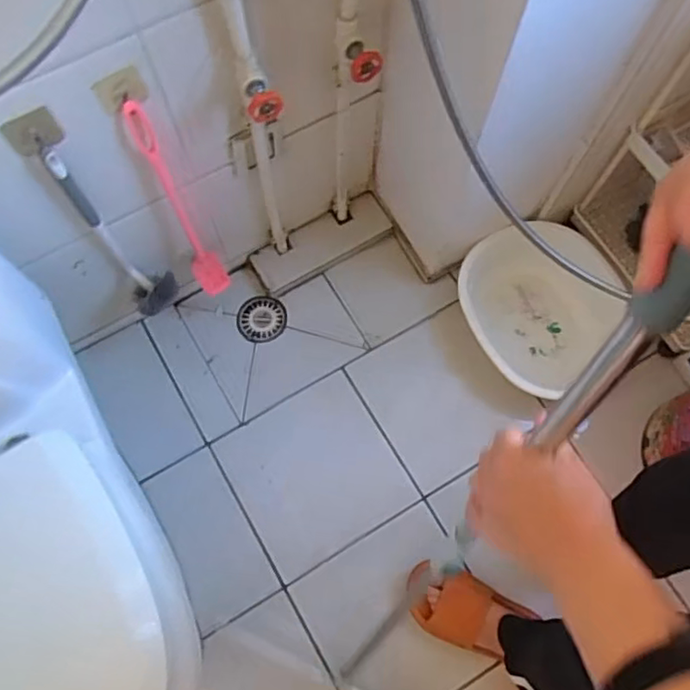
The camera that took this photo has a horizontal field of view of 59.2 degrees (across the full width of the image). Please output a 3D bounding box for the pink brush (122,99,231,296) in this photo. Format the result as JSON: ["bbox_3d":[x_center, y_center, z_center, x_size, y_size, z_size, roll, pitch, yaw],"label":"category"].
[{"bbox_3d":[-0.260,-0.207,0.980,0.055,0.464,0.062,-27,74,-9],"label":"pink brush"}]

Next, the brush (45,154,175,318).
[{"bbox_3d":[-0.350,-0.159,0.937,0.083,0.370,0.092,-37,76,-12],"label":"brush"}]

